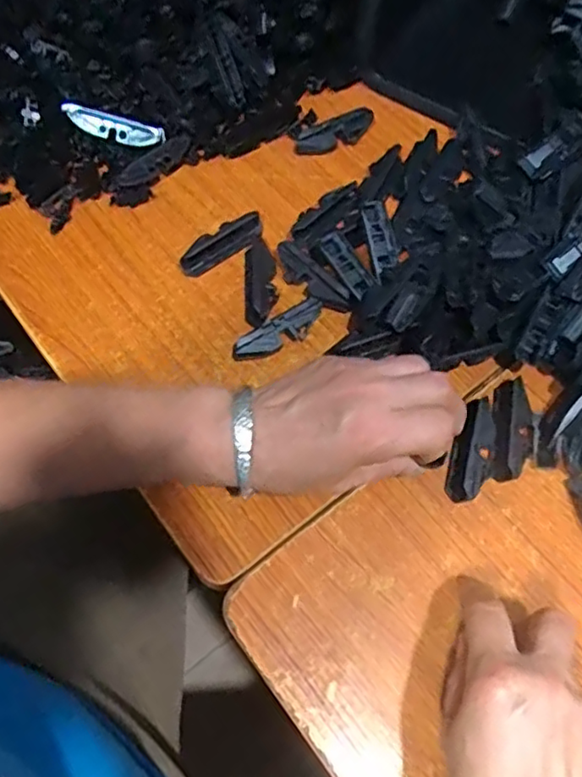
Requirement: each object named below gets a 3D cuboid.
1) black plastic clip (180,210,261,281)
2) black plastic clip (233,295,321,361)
[{"bbox_3d":[-0.052,-0.111,0.468,0.073,0.013,0.025,-32,70,-14],"label":"black plastic clip"},{"bbox_3d":[-0.008,-0.040,0.434,0.071,0.022,0.017,-31,70,-14],"label":"black plastic clip"}]

